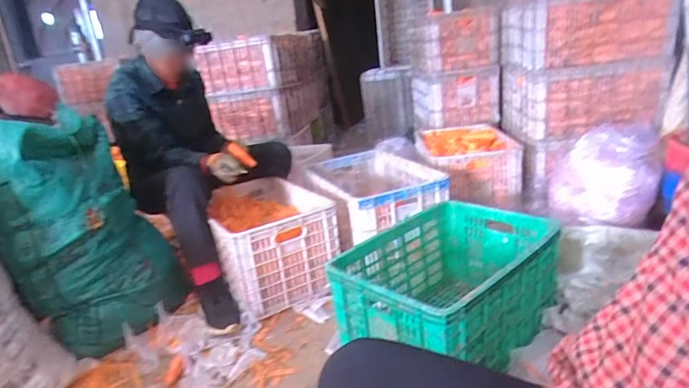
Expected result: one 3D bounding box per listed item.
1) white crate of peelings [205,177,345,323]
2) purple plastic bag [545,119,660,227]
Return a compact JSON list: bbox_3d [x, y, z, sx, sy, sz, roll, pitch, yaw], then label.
[{"bbox_3d":[-0.240,0.147,1.482,0.359,0.259,0.499,-13,19,-18],"label":"white crate of peelings"},{"bbox_3d":[0.705,-0.055,1.245,0.197,0.243,0.197,-9,18,-5],"label":"purple plastic bag"}]

